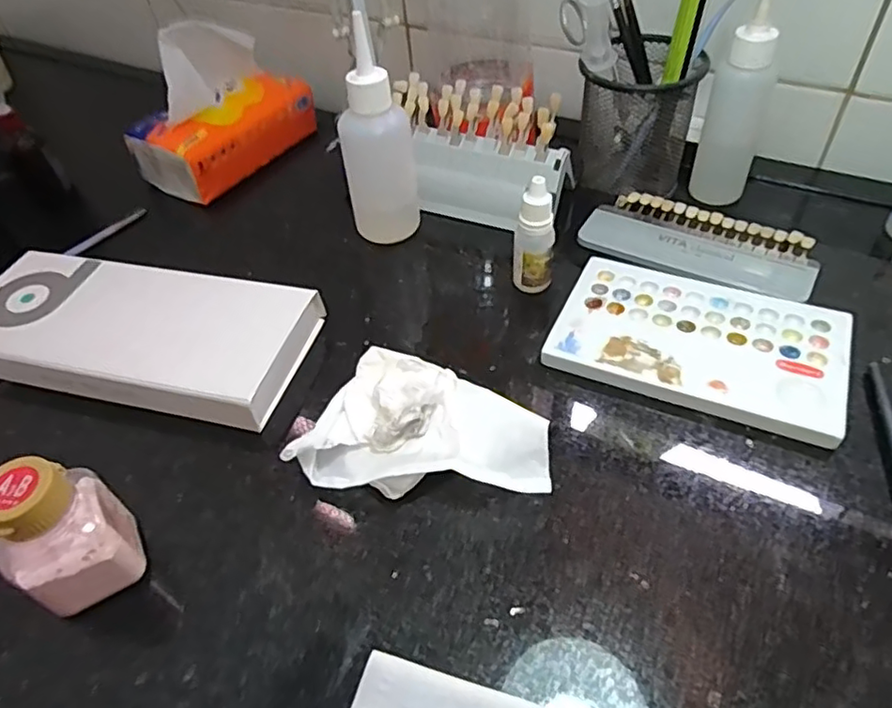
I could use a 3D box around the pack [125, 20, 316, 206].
[{"bbox_3d":[-0.232,-0.260,0.625,0.089,0.127,0.175,25,56,25],"label":"pack"}]

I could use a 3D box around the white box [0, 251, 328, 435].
[{"bbox_3d":[-0.193,-0.012,0.375,0.212,0.030,0.096,9,50,13],"label":"white box"}]

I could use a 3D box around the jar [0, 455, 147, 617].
[{"bbox_3d":[-0.164,0.077,0.263,0.043,0.074,0.035,-34,54,-22],"label":"jar"}]

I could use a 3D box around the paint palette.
[{"bbox_3d":[0.144,-0.008,0.353,0.152,0.009,0.096,18,53,21],"label":"paint palette"}]

